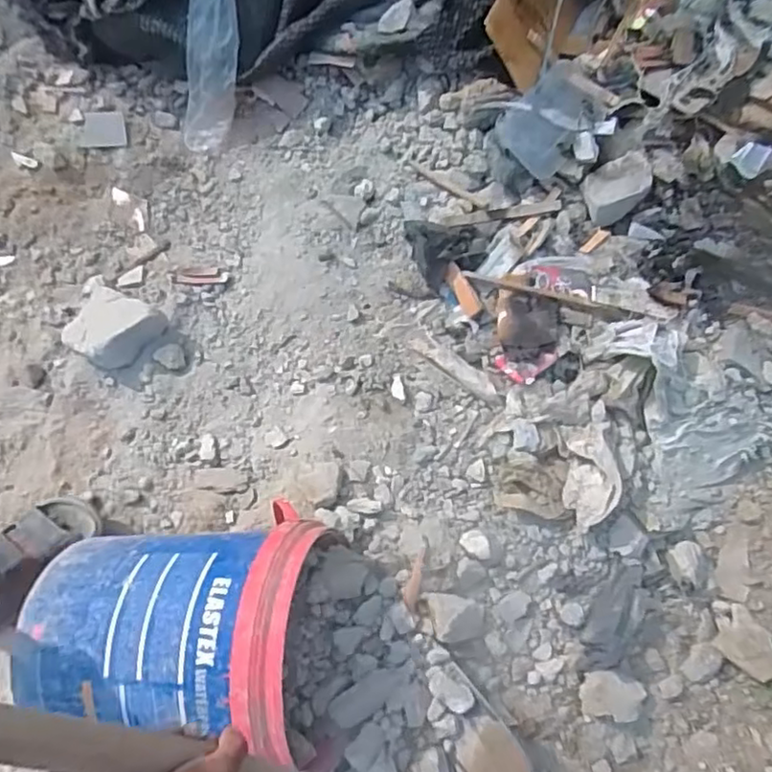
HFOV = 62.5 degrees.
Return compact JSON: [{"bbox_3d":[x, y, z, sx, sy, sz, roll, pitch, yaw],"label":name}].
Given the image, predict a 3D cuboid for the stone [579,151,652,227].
[{"bbox_3d":[0.385,-0.328,1.059,0.121,0.041,0.084,-29,71,5],"label":"stone"}]

